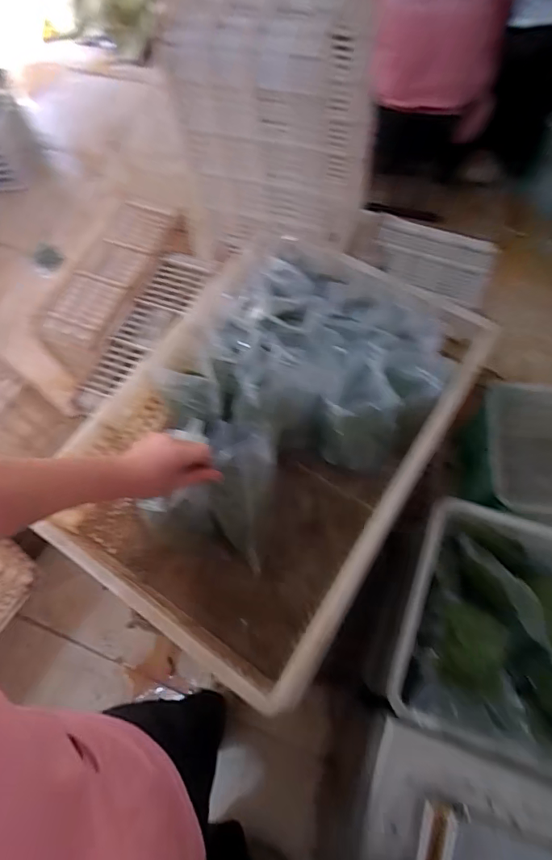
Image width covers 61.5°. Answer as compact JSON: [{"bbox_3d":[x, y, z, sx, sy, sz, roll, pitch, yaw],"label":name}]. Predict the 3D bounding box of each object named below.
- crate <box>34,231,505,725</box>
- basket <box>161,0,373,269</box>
[{"bbox_3d":[-0.005,-0.005,0.747,0.416,0.222,0.611,31,70,15],"label":"crate"},{"bbox_3d":[0.017,-0.609,0.970,0.292,0.506,0.416,18,67,11],"label":"basket"}]

